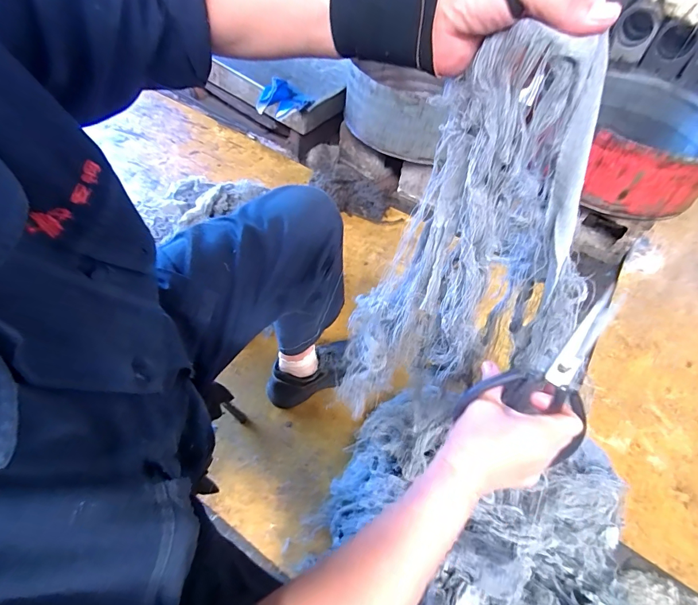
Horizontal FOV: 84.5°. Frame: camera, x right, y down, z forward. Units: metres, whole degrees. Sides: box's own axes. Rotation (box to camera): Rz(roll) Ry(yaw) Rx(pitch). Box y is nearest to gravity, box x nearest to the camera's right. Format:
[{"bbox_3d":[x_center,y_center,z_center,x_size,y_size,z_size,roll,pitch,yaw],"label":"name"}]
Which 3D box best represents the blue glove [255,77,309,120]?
[{"bbox_3d":[-0.225,-0.707,1.318,0.182,0.108,0.104,18,53,8],"label":"blue glove"}]

